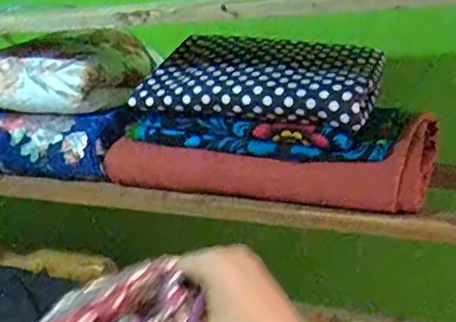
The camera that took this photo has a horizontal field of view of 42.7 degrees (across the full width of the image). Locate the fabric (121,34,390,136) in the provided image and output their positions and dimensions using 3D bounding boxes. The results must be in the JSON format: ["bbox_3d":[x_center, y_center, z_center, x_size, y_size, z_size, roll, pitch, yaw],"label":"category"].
[{"bbox_3d":[0.044,-0.106,0.731,0.275,0.077,0.179,2,20,24],"label":"fabric"}]

